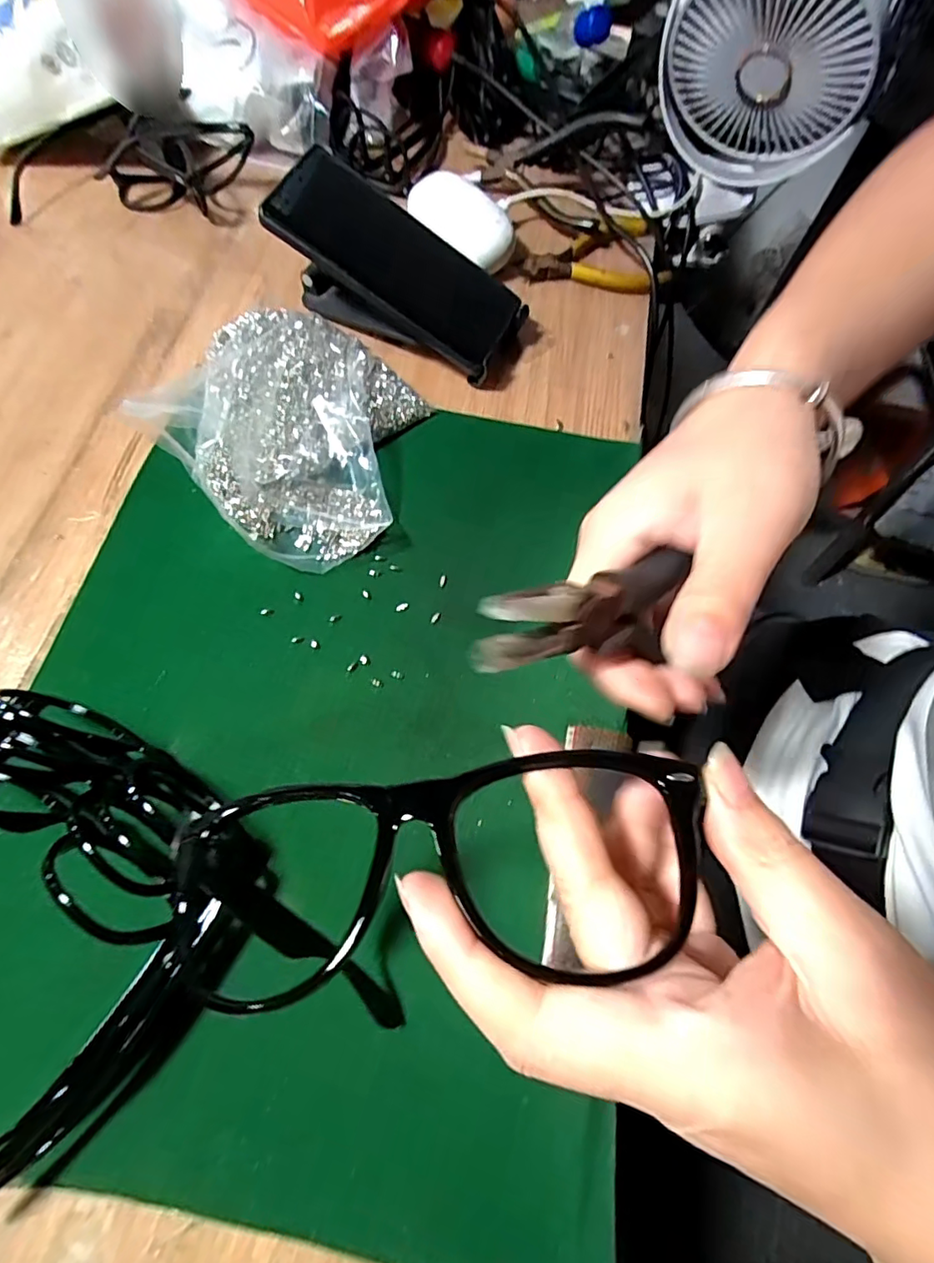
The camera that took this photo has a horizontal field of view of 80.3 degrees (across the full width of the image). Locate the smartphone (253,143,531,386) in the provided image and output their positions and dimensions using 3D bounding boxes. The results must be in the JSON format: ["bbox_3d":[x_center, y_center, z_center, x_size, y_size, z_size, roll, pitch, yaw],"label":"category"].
[{"bbox_3d":[-0.043,-0.243,0.380,0.160,0.077,0.081,22,68,6],"label":"smartphone"}]

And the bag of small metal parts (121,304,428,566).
[{"bbox_3d":[-0.103,-0.129,0.346,0.168,0.038,0.146,40,71,12],"label":"bag of small metal parts"}]

